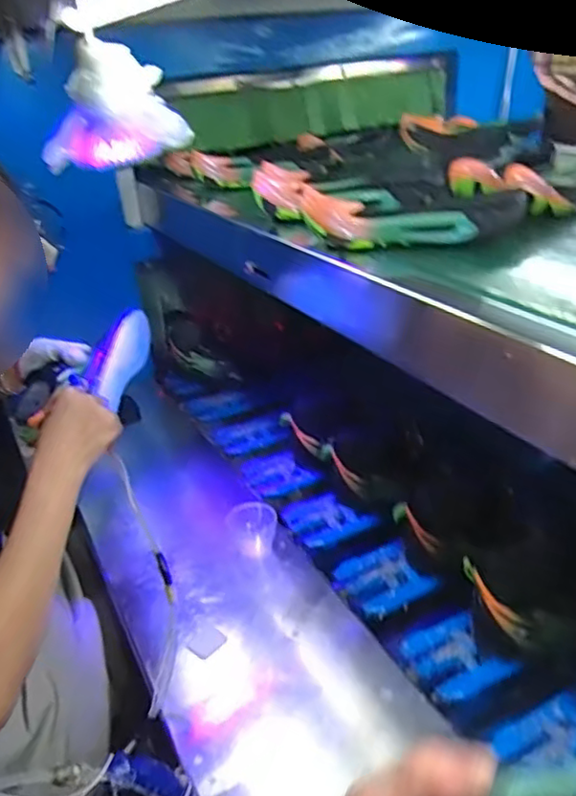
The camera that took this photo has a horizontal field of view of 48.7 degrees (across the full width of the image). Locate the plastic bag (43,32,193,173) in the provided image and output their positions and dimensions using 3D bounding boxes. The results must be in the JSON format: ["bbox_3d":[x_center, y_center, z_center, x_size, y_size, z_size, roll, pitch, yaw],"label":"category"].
[{"bbox_3d":[-0.192,-0.319,0.693,0.135,0.116,0.084,-22,33,-29],"label":"plastic bag"}]

